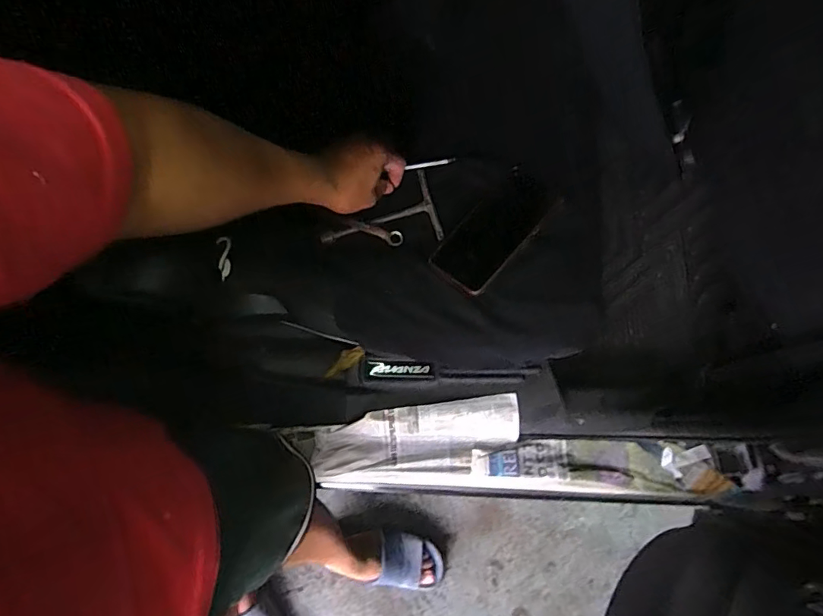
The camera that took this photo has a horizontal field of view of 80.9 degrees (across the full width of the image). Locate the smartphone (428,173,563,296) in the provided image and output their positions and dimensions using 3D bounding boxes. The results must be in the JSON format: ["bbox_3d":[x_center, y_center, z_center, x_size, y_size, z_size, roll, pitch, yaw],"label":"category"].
[{"bbox_3d":[0.097,-0.091,0.561,0.160,0.006,0.080,-46,57,-8],"label":"smartphone"}]

